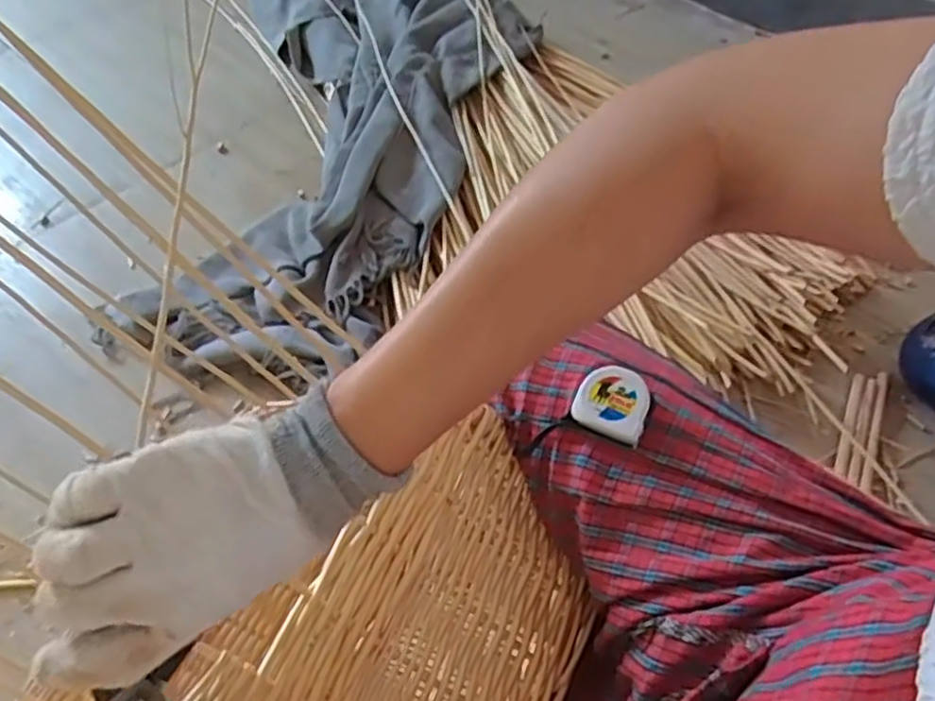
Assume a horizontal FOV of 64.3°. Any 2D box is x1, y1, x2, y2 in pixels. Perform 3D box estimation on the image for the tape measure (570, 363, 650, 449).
[{"bbox_3d":[0.110,0.039,0.558,0.054,0.022,0.051,25,79,19],"label":"tape measure"}]

